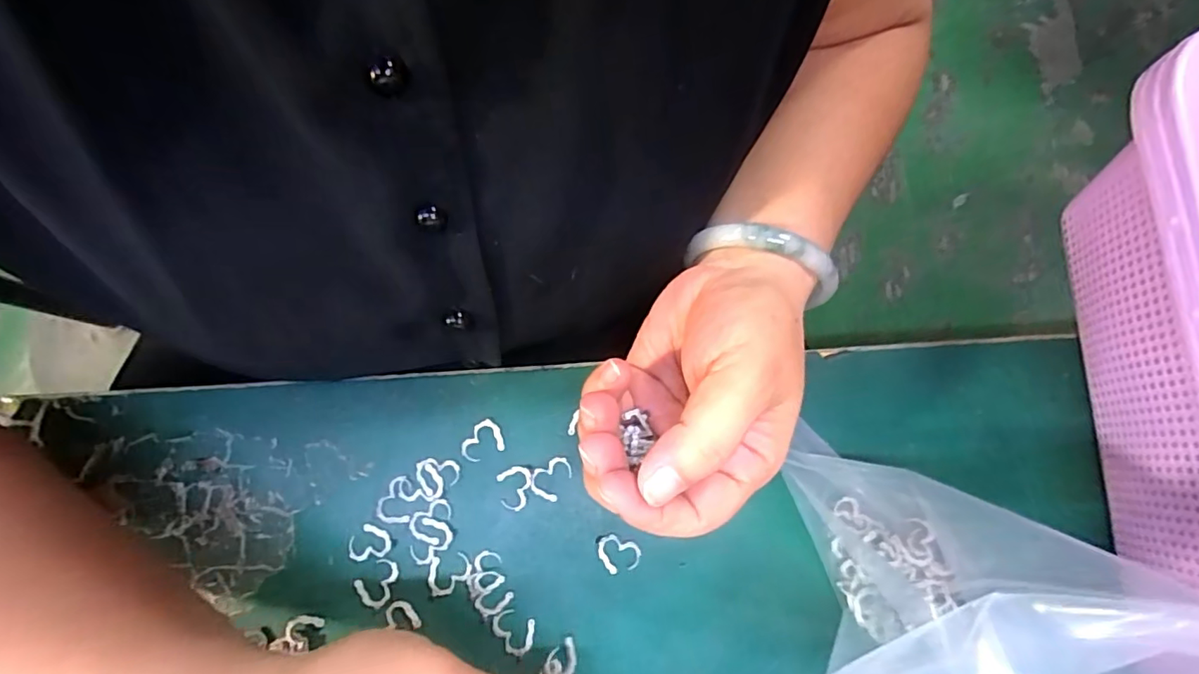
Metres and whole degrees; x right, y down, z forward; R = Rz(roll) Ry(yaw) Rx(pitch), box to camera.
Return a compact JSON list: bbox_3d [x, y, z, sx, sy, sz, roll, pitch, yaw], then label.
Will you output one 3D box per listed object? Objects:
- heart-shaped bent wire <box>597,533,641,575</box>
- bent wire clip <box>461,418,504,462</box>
[{"bbox_3d":[0.008,0.094,0.232,0.019,0.004,0.015,23,79,5],"label":"heart-shaped bent wire"},{"bbox_3d":[-0.054,0.046,0.242,0.019,0.004,0.015,-23,79,-5],"label":"bent wire clip"}]

